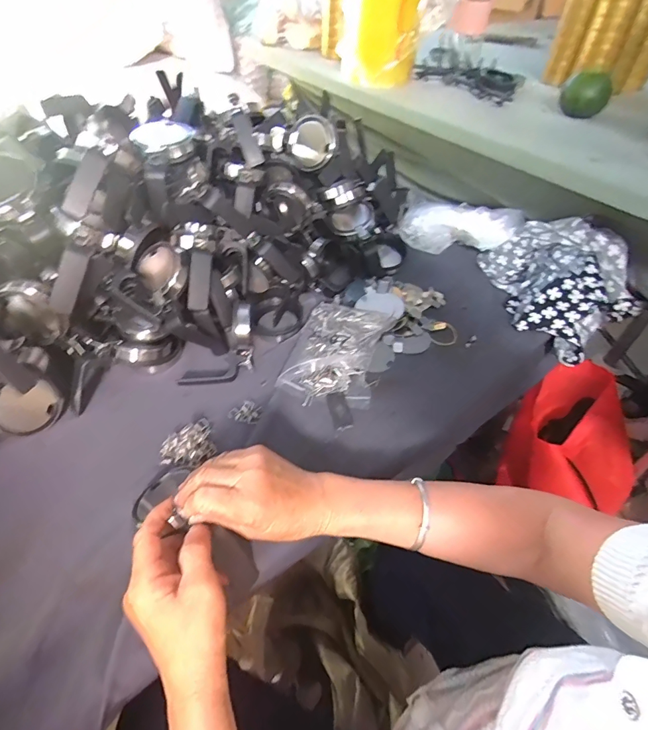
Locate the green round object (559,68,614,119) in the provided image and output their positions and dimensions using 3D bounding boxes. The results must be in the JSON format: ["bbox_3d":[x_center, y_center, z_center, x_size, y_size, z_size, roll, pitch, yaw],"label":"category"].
[{"bbox_3d":[0.417,-0.433,0.659,0.071,0.054,0.061,19,49,15],"label":"green round object"}]

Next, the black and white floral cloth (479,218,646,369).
[{"bbox_3d":[0.352,-0.123,0.614,0.164,0.121,0.186,-2,47,-4],"label":"black and white floral cloth"}]

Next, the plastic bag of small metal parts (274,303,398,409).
[{"bbox_3d":[0.014,-0.023,0.543,0.101,0.029,0.163,20,49,15],"label":"plastic bag of small metal parts"}]

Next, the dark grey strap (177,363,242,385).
[{"bbox_3d":[-0.141,0.013,0.509,0.074,0.014,0.024,-3,47,-6],"label":"dark grey strap"}]

